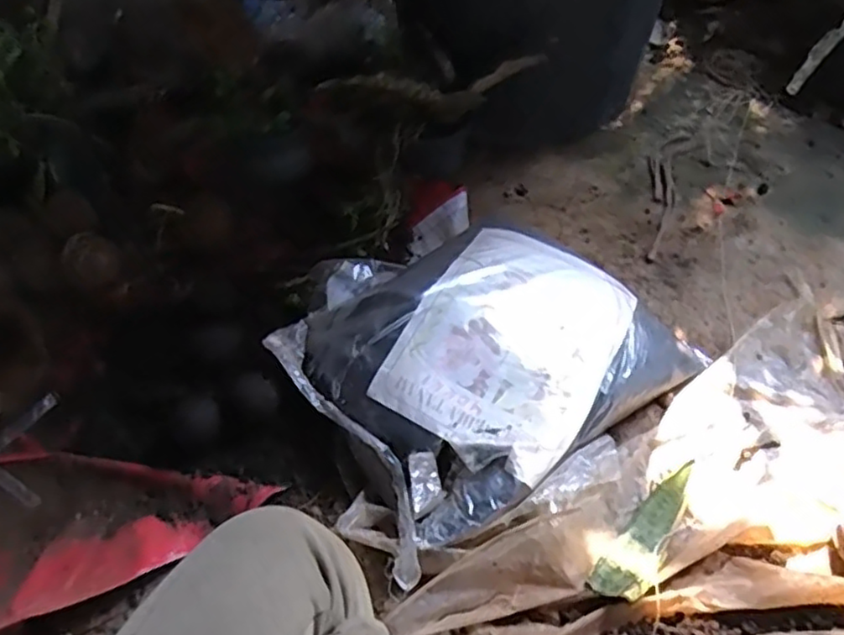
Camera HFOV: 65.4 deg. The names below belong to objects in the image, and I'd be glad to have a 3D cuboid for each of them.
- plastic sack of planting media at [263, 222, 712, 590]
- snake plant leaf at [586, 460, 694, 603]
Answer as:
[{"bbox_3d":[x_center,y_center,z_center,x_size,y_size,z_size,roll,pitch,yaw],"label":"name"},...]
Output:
[{"bbox_3d":[0.058,0.021,0.729,0.405,0.082,0.344,-31,55,-17],"label":"plastic sack of planting media"},{"bbox_3d":[0.220,0.206,0.626,0.044,0.033,0.160,36,64,29],"label":"snake plant leaf"}]

